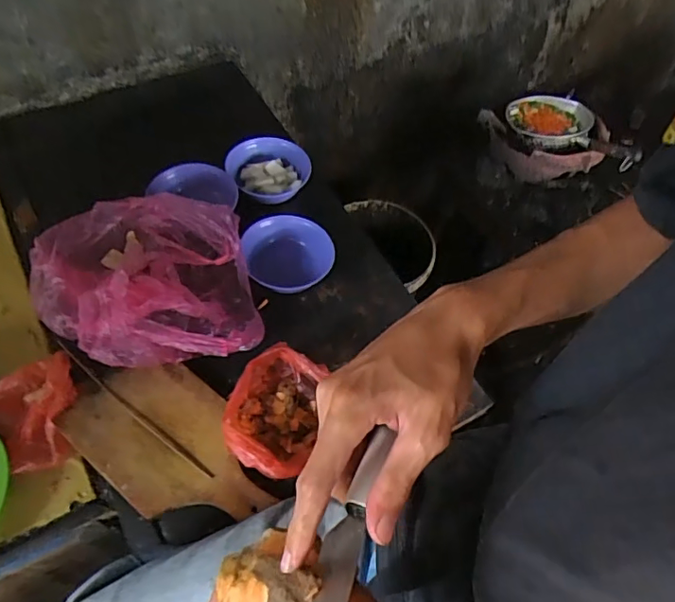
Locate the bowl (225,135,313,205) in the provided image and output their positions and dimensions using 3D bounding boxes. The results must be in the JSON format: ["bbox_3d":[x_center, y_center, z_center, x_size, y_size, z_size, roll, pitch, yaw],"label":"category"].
[{"bbox_3d":[-0.119,-0.226,0.927,0.143,0.050,0.127,-2,54,-9],"label":"bowl"}]

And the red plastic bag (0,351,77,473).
[{"bbox_3d":[-0.390,0.142,0.694,0.114,0.038,0.141,-27,62,-24],"label":"red plastic bag"}]

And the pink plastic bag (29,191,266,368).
[{"bbox_3d":[-0.275,-0.036,0.773,0.328,0.101,0.284,2,54,-6],"label":"pink plastic bag"}]

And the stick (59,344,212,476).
[{"bbox_3d":[-0.271,0.136,0.691,0.289,0.006,0.010,34,58,19],"label":"stick"}]

